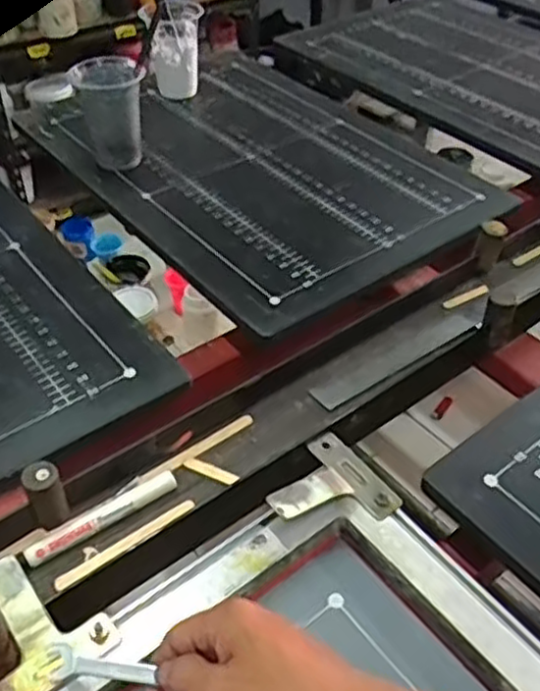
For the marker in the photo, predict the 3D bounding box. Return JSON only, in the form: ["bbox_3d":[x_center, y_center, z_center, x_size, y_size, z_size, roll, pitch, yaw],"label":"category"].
[{"bbox_3d":[-0.121,0.127,0.522,0.115,0.014,0.015,-26,48,-26],"label":"marker"}]

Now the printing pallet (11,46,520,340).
[{"bbox_3d":[-0.029,-0.254,0.939,0.412,0.026,0.604,-27,49,-27],"label":"printing pallet"}]

